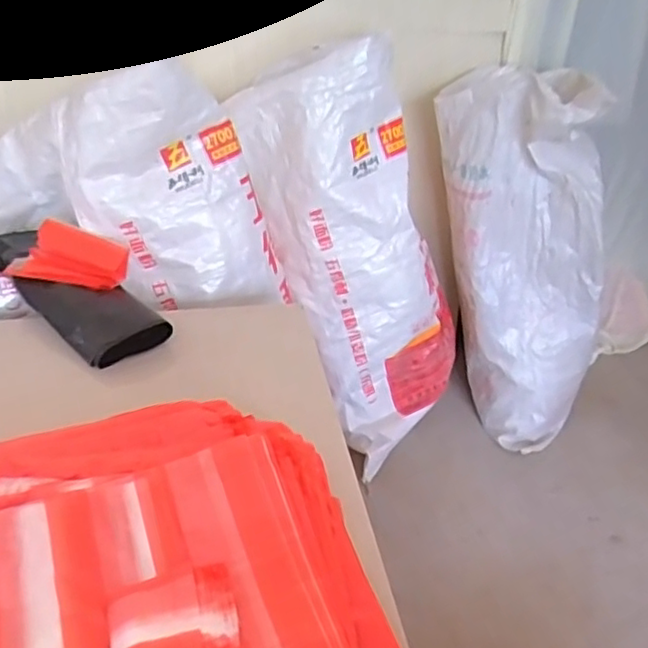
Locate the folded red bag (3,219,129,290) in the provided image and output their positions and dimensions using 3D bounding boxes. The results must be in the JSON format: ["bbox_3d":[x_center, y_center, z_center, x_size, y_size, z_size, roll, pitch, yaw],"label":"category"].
[{"bbox_3d":[-0.337,-0.087,0.828,0.139,0.051,0.086,2,37,-3],"label":"folded red bag"}]

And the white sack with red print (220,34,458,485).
[{"bbox_3d":[0.057,-0.110,1.083,0.225,0.672,0.256,-1,31,30],"label":"white sack with red print"}]

